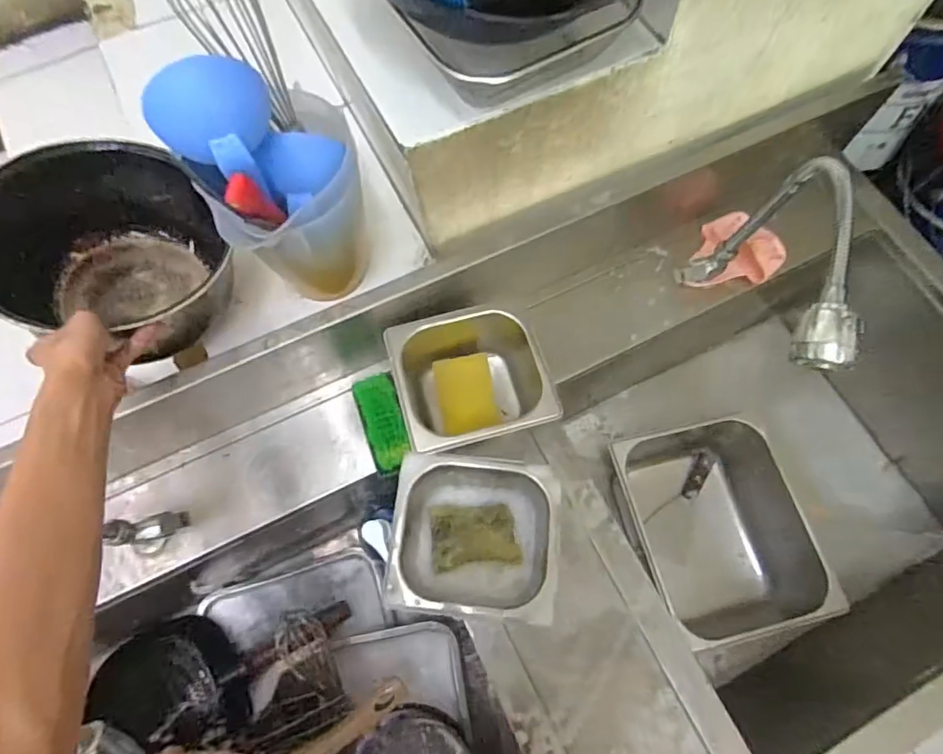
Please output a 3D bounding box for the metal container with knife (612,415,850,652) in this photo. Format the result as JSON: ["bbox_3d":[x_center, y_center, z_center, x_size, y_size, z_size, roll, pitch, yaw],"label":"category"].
[{"bbox_3d":[0.383,0.252,0.878,0.255,0.189,0.308,-13,70,-6],"label":"metal container with knife"}]

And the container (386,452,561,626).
[{"bbox_3d":[0.004,0.176,0.591,0.170,0.081,0.155,6,69,2],"label":"container"}]

